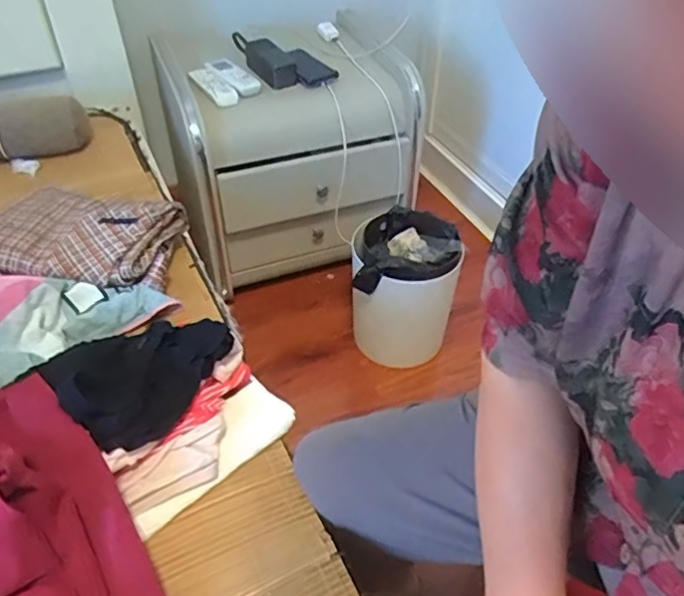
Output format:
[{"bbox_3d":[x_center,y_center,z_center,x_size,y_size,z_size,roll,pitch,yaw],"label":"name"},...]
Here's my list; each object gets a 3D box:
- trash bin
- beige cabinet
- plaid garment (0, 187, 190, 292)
[{"bbox_3d":[0.123,-0.016,1.190,0.196,0.265,0.196,0,44,0],"label":"trash bin"},{"bbox_3d":[-0.115,-0.341,1.337,0.461,0.421,0.442,-15,46,-16],"label":"beige cabinet"},{"bbox_3d":[-0.350,-0.087,0.803,0.252,0.063,0.186,8,44,7],"label":"plaid garment"}]

